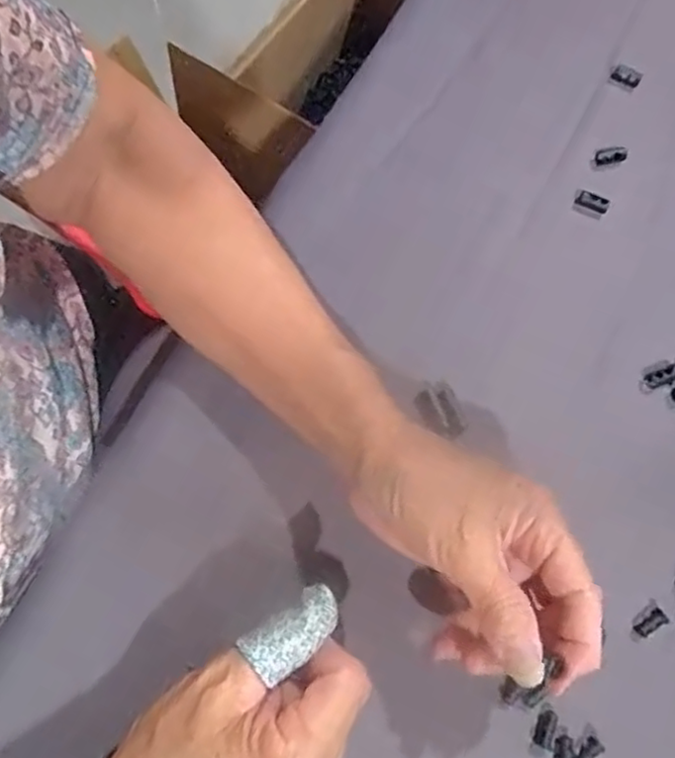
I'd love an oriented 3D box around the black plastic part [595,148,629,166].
[{"bbox_3d":[0.178,-0.145,0.422,0.021,0.004,0.010,-13,72,-6],"label":"black plastic part"}]

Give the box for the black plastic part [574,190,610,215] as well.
[{"bbox_3d":[0.161,-0.111,0.410,0.020,0.005,0.010,25,72,7],"label":"black plastic part"}]

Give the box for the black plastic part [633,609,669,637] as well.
[{"bbox_3d":[0.158,0.123,0.329,0.016,0.005,0.008,-38,76,1],"label":"black plastic part"}]

